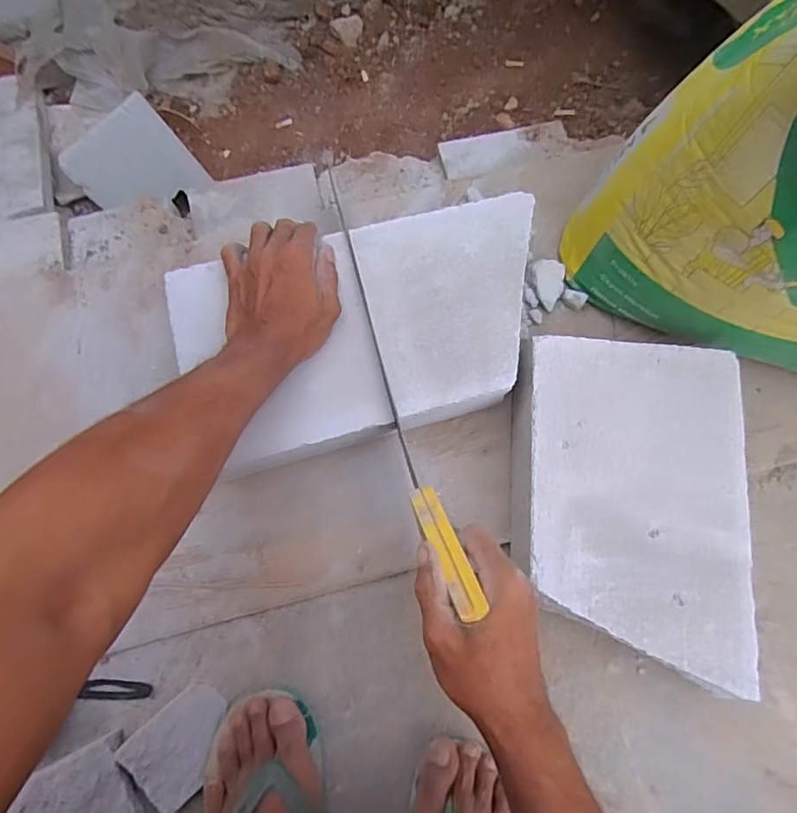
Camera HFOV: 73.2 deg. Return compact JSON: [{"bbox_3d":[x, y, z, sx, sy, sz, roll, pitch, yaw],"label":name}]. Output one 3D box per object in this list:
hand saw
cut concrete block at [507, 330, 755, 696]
[{"bbox_3d":[-0.010,-0.036,0.482,0.025,0.066,0.436,-15,66,-5],"label":"hand saw"},{"bbox_3d":[0.209,0.095,0.509,0.202,0.090,0.297,2,79,5],"label":"cut concrete block"}]

